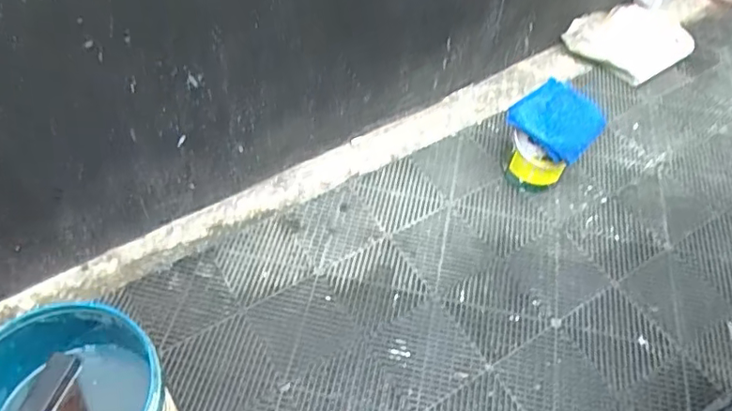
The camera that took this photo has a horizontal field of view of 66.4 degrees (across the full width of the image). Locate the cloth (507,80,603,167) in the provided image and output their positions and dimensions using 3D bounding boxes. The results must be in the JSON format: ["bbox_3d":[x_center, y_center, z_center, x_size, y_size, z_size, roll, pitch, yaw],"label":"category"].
[{"bbox_3d":[0.505,-0.220,1.443,0.223,0.047,0.219,-28,59,-22],"label":"cloth"}]

